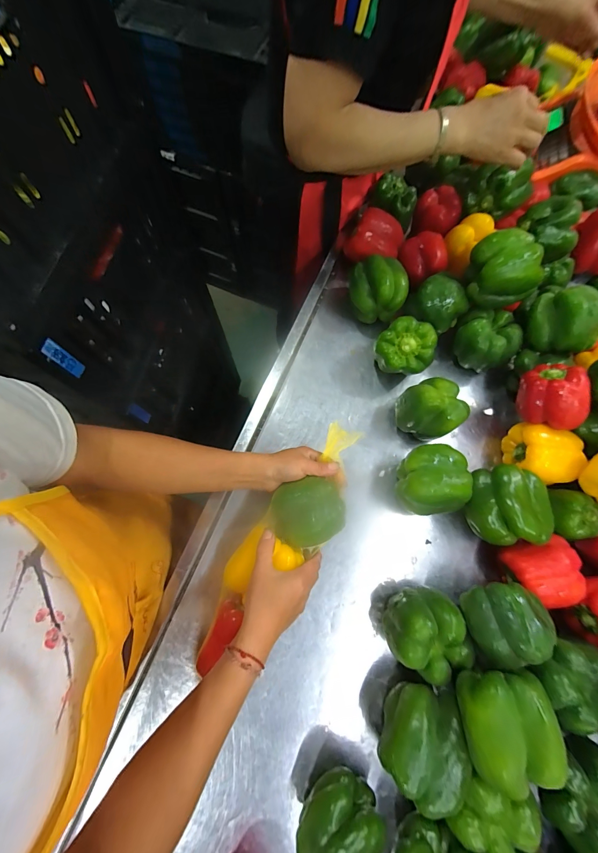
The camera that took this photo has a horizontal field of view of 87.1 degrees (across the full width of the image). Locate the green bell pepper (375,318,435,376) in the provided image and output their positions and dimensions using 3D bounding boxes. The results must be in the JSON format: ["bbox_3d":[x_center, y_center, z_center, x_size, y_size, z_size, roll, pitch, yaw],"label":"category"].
[{"bbox_3d":[0.178,-0.123,0.537,0.078,0.102,0.088,-42,79,-13],"label":"green bell pepper"}]

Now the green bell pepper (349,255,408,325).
[{"bbox_3d":[0.143,-0.247,0.582,0.104,0.094,0.086,-4,73,-3],"label":"green bell pepper"}]

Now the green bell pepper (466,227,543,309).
[{"bbox_3d":[0.316,-0.243,0.496,0.084,0.093,0.079,1,73,-2],"label":"green bell pepper"}]

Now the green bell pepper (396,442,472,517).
[{"bbox_3d":[0.193,0.084,0.480,0.094,0.099,0.095,1,73,-2],"label":"green bell pepper"}]

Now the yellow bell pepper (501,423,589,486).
[{"bbox_3d":[0.376,0.049,0.503,0.081,0.091,0.076,1,73,-2],"label":"yellow bell pepper"}]

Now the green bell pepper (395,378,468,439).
[{"bbox_3d":[0.208,-0.022,0.512,0.085,0.098,0.086,1,73,-2],"label":"green bell pepper"}]

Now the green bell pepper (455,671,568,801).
[{"bbox_3d":[0.217,0.318,0.335,0.083,0.071,0.087,-6,74,-4],"label":"green bell pepper"}]

